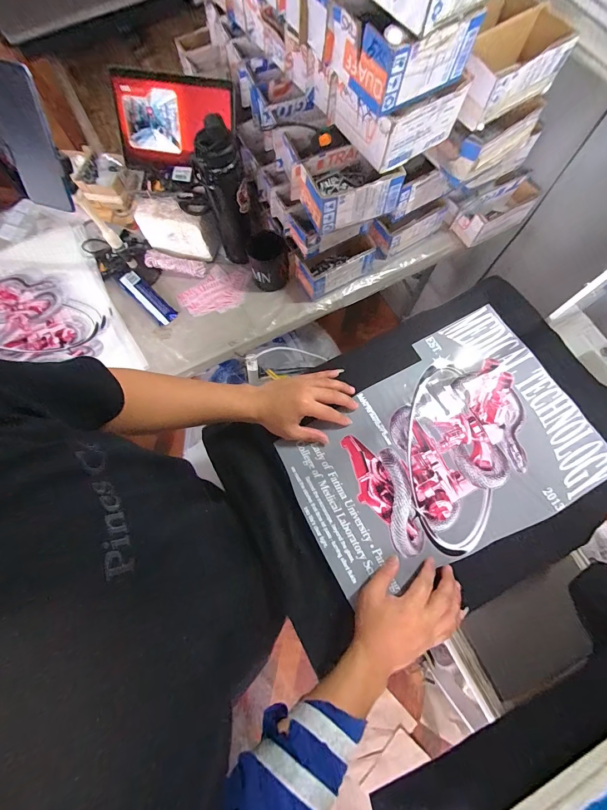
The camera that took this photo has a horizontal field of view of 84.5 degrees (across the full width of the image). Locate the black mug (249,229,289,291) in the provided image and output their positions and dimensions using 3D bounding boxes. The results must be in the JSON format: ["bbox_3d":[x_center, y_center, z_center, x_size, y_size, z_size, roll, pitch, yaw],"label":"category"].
[{"bbox_3d":[-0.078,-0.320,0.740,0.084,0.092,0.099,-12,74,-3],"label":"black mug"}]

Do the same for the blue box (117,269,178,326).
[{"bbox_3d":[-0.350,-0.243,0.755,0.046,0.025,0.150,-43,78,-11],"label":"blue box"}]

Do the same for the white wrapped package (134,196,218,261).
[{"bbox_3d":[-0.277,-0.383,0.741,0.169,0.105,0.060,17,74,5],"label":"white wrapped package"}]

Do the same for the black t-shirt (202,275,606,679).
[{"bbox_3d":[0.200,0.079,0.538,0.616,0.033,0.416,-27,75,-7],"label":"black t-shirt"}]

